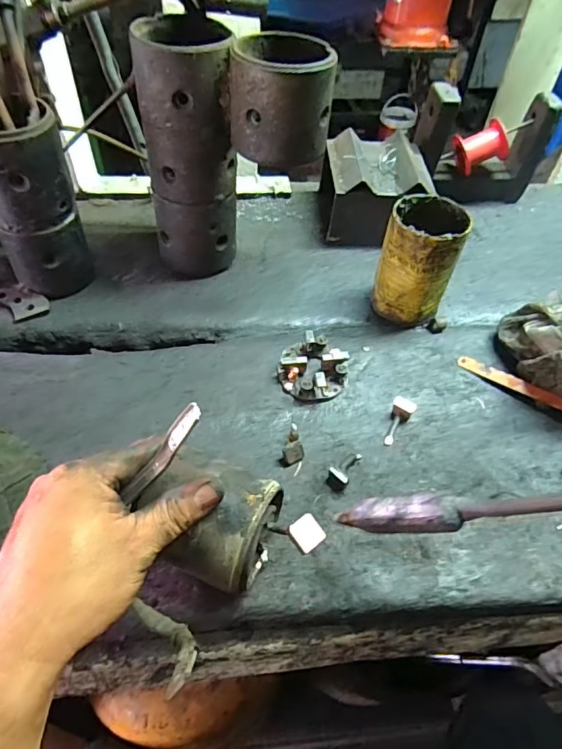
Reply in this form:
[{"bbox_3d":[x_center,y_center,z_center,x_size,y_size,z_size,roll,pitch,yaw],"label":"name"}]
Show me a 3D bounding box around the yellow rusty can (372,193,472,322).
[{"bbox_3d":[0.146,-0.116,0.516,0.080,0.120,0.078,23,53,15],"label":"yellow rusty can"}]

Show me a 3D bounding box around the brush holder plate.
[{"bbox_3d":[0.033,-0.009,0.483,0.066,0.028,0.063,2,50,-2],"label":"brush holder plate"}]

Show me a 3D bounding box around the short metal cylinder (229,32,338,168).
[{"bbox_3d":[-0.001,-0.244,0.435,0.087,0.079,0.080,2,50,-2],"label":"short metal cylinder"}]

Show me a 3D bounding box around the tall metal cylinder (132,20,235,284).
[{"bbox_3d":[-0.090,-0.214,0.502,0.089,0.236,0.076,2,50,-2],"label":"tall metal cylinder"}]

